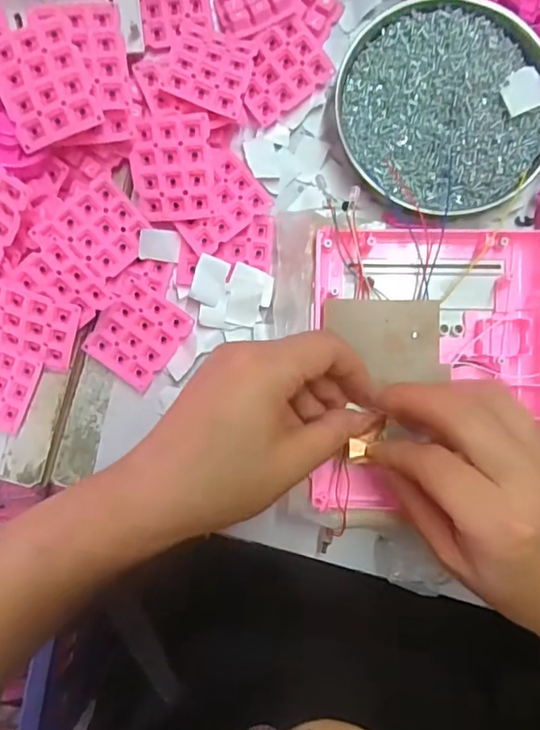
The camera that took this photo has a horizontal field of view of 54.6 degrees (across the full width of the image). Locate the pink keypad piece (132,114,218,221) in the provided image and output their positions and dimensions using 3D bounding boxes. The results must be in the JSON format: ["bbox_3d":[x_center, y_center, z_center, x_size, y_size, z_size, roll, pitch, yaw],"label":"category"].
[{"bbox_3d":[-0.060,-0.120,0.323,0.050,0.006,0.060,-1,108,4],"label":"pink keypad piece"}]

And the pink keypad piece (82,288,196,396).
[{"bbox_3d":[-0.087,-0.018,0.340,0.050,0.011,0.059,35,90,3],"label":"pink keypad piece"}]

